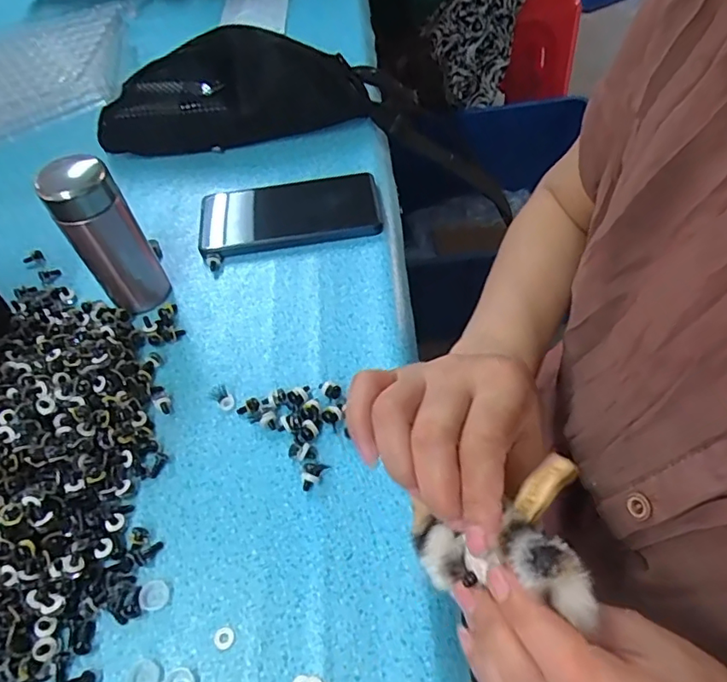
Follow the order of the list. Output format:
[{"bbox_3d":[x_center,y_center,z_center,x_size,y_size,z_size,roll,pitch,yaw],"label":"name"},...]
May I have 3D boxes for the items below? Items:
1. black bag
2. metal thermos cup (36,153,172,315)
[{"bbox_3d":[-0.140,-0.263,0.577,0.274,0.088,0.094,-15,54,-5],"label":"black bag"},{"bbox_3d":[-0.196,-0.080,0.423,0.050,0.122,0.046,-1,54,2],"label":"metal thermos cup"}]

